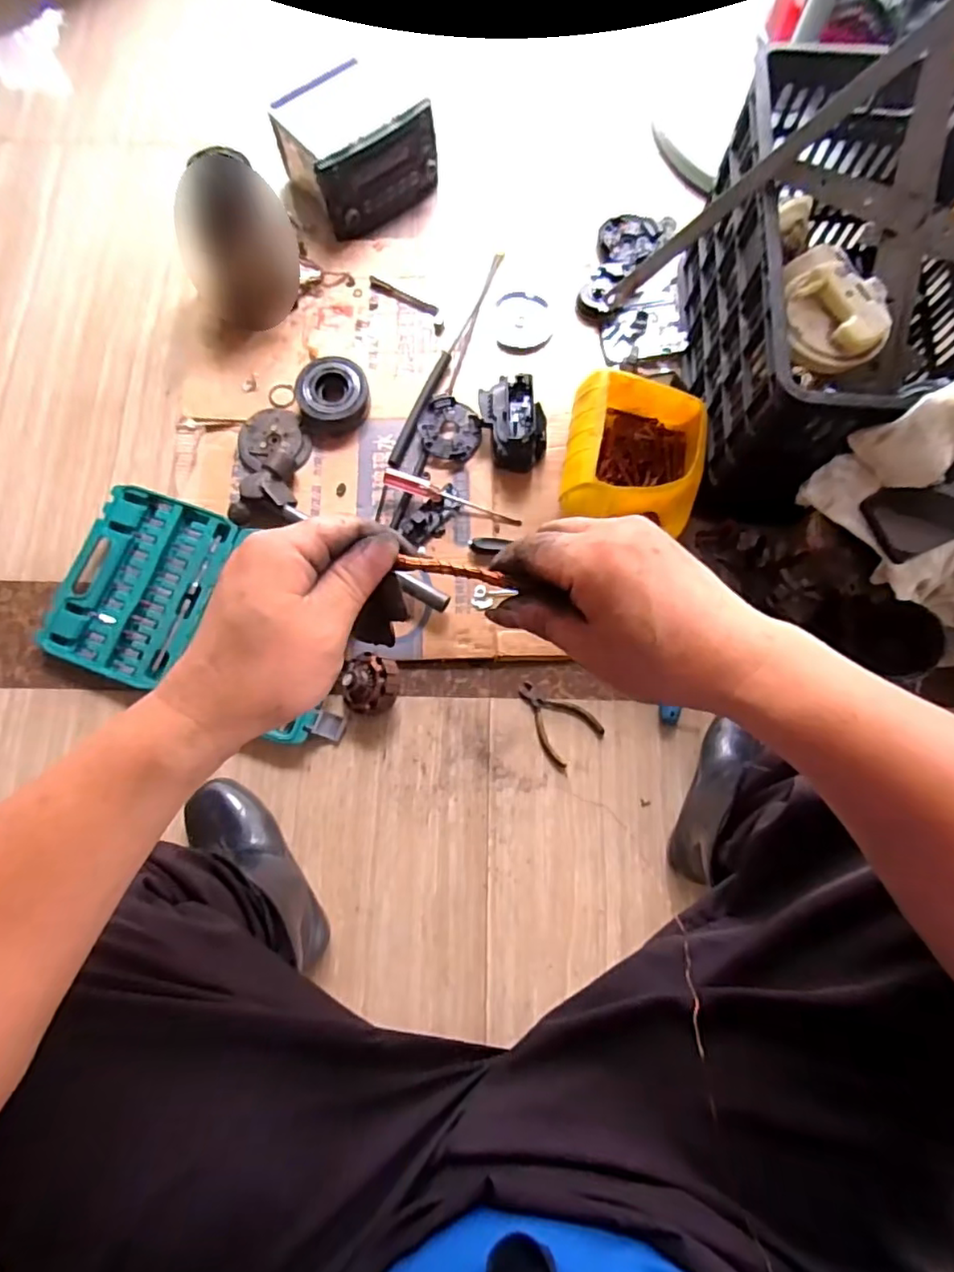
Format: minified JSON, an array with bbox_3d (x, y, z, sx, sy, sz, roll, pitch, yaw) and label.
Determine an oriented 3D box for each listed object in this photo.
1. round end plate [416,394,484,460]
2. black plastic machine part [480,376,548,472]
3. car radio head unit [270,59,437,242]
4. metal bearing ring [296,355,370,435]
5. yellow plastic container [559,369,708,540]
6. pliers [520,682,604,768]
[{"bbox_3d":[-0.042,-0.300,0.876,0.097,0.018,0.084,43,79,9],"label":"round end plate"},{"bbox_3d":[0.054,-0.301,0.845,0.084,0.069,0.124,-12,76,-4],"label":"black plastic machine part"},{"bbox_3d":[-0.192,-0.801,0.970,0.223,0.117,0.205,-32,79,-8],"label":"car radio head unit"},{"bbox_3d":[-0.215,-0.360,0.887,0.105,0.036,0.109,-16,74,-4],"label":"metal bearing ring"},{"bbox_3d":[0.210,-0.231,0.800,0.183,0.114,0.210,5,76,1],"label":"yellow plastic container"},{"bbox_3d":[0.102,0.108,0.795,0.078,0.009,0.115,-40,77,-11],"label":"pliers"}]

